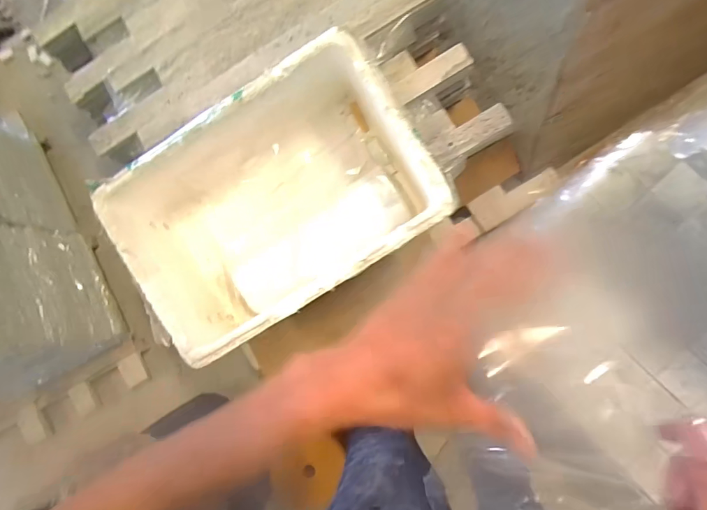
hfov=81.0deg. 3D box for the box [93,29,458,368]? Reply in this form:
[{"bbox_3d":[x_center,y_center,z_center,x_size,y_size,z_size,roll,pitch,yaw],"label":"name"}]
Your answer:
[{"bbox_3d":[-0.115,-0.081,0.699,0.466,0.205,0.319,-32,84,4],"label":"box"}]

